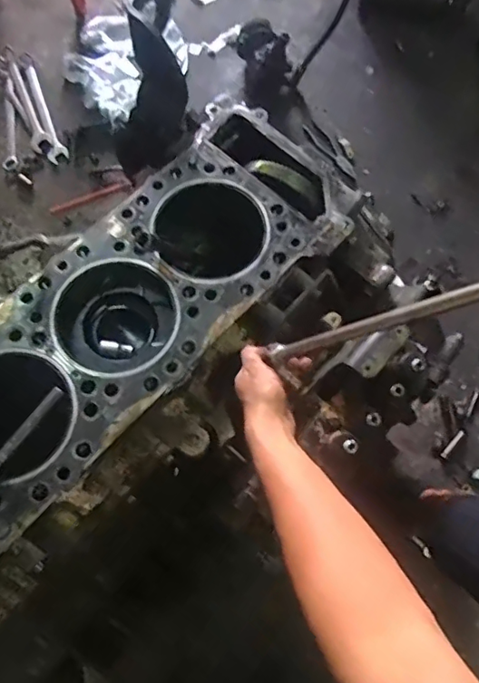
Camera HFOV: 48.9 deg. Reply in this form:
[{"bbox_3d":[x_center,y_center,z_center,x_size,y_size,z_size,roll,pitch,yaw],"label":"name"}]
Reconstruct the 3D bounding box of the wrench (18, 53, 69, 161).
[{"bbox_3d":[-0.575,-0.683,1.514,0.057,0.018,0.376,-22,78,-4],"label":"wrench"}]

